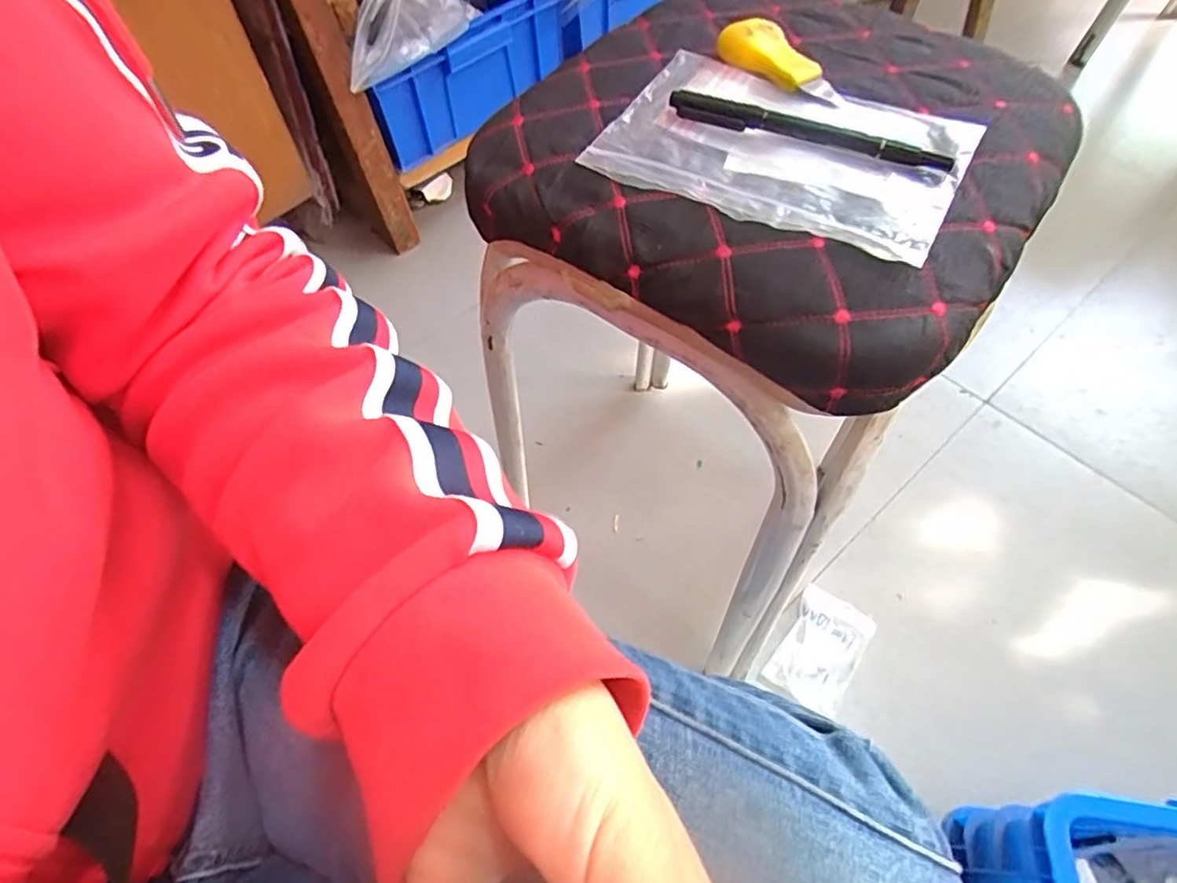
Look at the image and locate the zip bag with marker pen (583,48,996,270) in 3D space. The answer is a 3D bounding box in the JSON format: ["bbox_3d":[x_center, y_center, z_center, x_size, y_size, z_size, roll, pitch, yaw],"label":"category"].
[{"bbox_3d":[0.094,-0.147,0.308,0.166,0.016,0.114,25,62,18],"label":"zip bag with marker pen"}]

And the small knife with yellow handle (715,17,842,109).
[{"bbox_3d":[0.105,-0.206,0.343,0.076,0.012,0.034,41,66,11],"label":"small knife with yellow handle"}]

